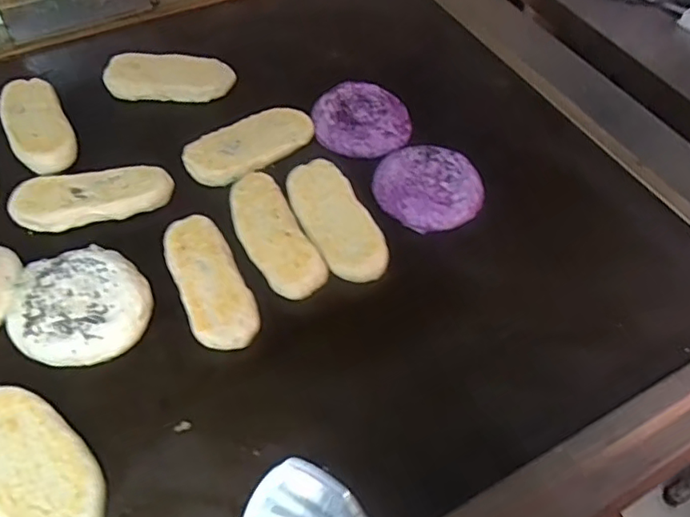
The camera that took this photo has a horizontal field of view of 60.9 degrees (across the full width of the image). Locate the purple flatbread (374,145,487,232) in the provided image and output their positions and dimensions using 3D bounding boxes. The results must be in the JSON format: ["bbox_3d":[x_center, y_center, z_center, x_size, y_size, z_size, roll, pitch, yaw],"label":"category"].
[{"bbox_3d":[0.090,-0.078,0.639,0.108,0.024,0.107,1,54,-1],"label":"purple flatbread"}]

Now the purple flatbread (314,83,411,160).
[{"bbox_3d":[0.021,-0.162,0.702,0.113,0.030,0.108,2,54,0],"label":"purple flatbread"}]

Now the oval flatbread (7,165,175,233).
[{"bbox_3d":[-0.266,-0.065,0.618,0.161,0.016,0.069,-8,55,-8],"label":"oval flatbread"}]

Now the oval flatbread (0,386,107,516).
[{"bbox_3d":[-0.244,0.162,0.456,0.145,0.024,0.073,34,60,21],"label":"oval flatbread"}]

